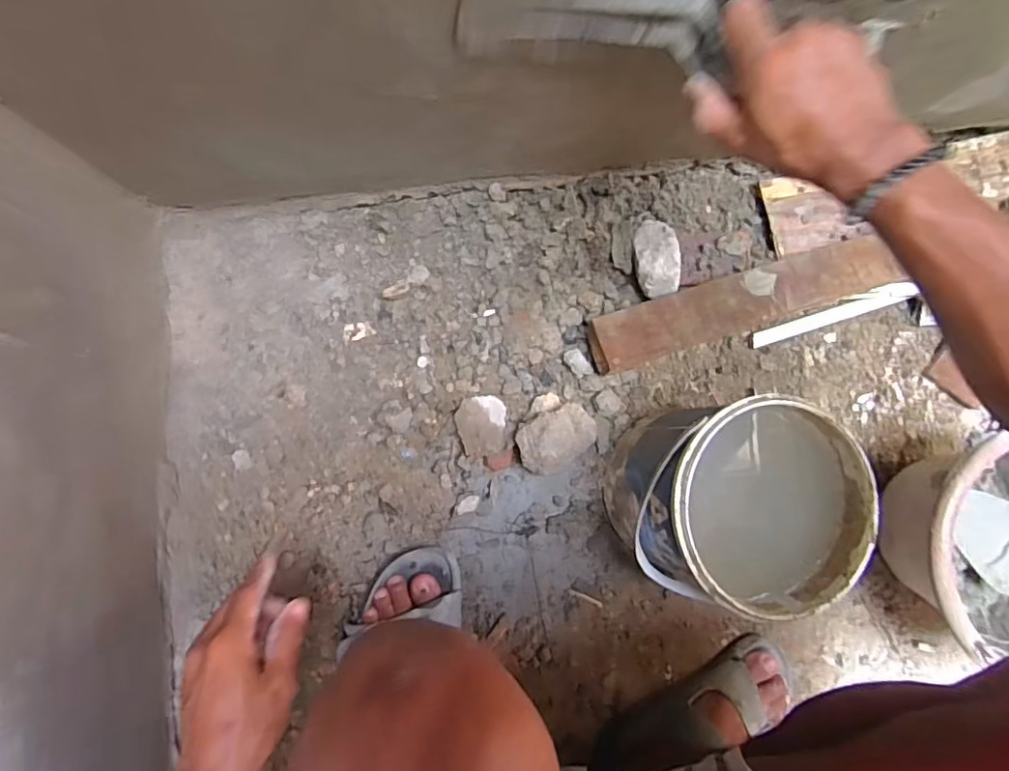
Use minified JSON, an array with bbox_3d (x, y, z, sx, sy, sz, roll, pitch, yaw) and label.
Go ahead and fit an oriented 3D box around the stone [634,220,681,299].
[{"bbox_3d":[0.165,-0.140,0.634,0.043,0.052,0.081,-10,90,-8],"label":"stone"}]

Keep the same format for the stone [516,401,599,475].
[{"bbox_3d":[0.057,0.057,0.623,0.087,0.054,0.064,-22,92,-8],"label":"stone"}]

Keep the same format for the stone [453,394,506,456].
[{"bbox_3d":[-0.025,0.044,0.625,0.052,0.023,0.062,-8,90,-8],"label":"stone"}]

